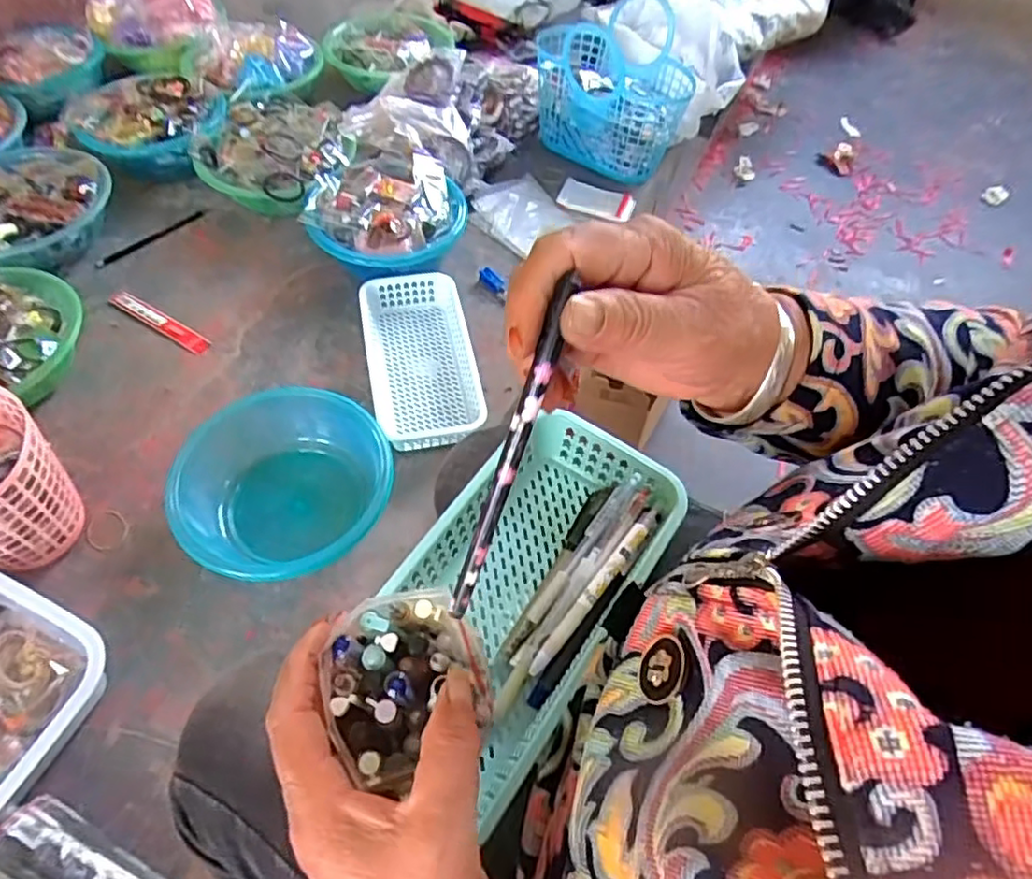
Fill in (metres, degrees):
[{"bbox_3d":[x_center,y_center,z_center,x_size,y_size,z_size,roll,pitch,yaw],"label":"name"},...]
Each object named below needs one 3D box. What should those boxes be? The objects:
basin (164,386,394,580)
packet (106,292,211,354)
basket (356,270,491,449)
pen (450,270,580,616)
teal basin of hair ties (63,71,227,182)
[{"bbox_3d":[-0.245,0.055,0.693,0.215,0.081,0.205,2,57,-3],"label":"basin"},{"bbox_3d":[-0.488,-0.162,0.871,0.174,0.004,0.026,28,59,14],"label":"packet"},{"bbox_3d":[-0.122,-0.103,0.830,0.138,0.051,0.269,-10,58,-10],"label":"basket"},{"bbox_3d":[-0.003,0.009,0.239,0.008,0.137,0.007,23,18,11],"label":"pen"},{"bbox_3d":[-0.598,-0.506,1.029,0.241,0.083,0.179,0,57,-4],"label":"teal basin of hair ties"}]

